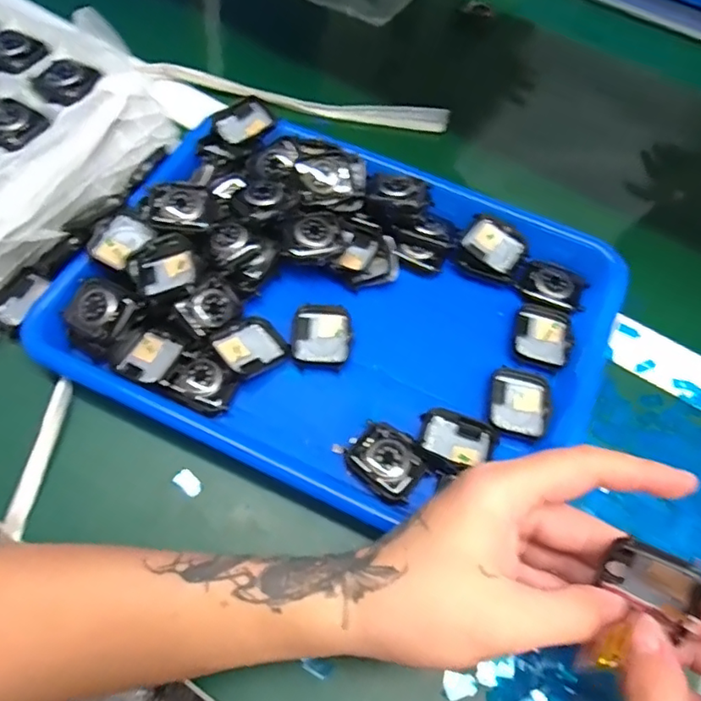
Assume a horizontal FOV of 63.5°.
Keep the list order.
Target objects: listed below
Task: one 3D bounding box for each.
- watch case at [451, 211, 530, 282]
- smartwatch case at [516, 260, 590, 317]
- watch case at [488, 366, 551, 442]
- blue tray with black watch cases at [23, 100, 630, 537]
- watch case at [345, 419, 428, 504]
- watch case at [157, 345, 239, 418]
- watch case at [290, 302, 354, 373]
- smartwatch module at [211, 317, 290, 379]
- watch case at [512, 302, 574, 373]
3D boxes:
[{"bbox_3d":[0.103,-0.074,0.412,0.049,0.016,0.040,25,74,9],"label":"watch case"},{"bbox_3d":[0.146,-0.046,0.406,0.046,0.008,0.033,25,63,10],"label":"smartwatch case"},{"bbox_3d":[0.107,0.032,0.355,0.037,0.007,0.043,12,61,3],"label":"watch case"},{"bbox_3d":[-0.004,-0.034,0.373,0.332,0.042,0.247,22,62,8],"label":"blue tray with black watch cases"},{"bbox_3d":[0.022,0.066,0.333,0.043,0.011,0.036,39,66,17],"label":"watch case"},{"bbox_3d":[-0.091,0.020,0.346,0.038,0.015,0.031,23,62,9],"label":"watch case"},{"bbox_3d":[-0.019,-0.009,0.371,0.037,0.011,0.044,5,61,-1],"label":"watch case"},{"bbox_3d":[-0.063,-0.003,0.360,0.041,0.011,0.037,-35,69,-20],"label":"smartwatch module"},{"bbox_3d":[0.131,-0.010,0.386,0.038,0.005,0.048,15,61,5],"label":"watch case"}]

